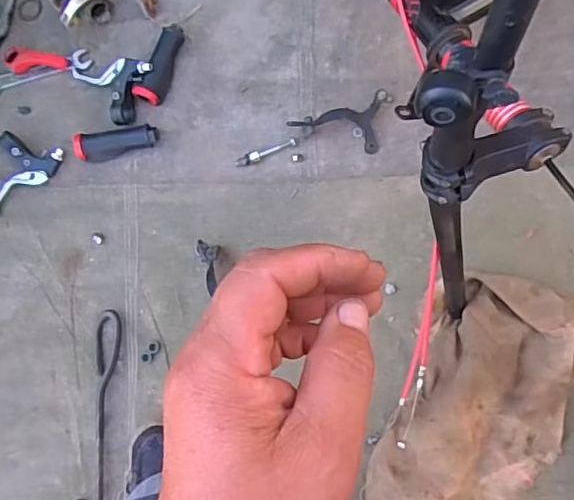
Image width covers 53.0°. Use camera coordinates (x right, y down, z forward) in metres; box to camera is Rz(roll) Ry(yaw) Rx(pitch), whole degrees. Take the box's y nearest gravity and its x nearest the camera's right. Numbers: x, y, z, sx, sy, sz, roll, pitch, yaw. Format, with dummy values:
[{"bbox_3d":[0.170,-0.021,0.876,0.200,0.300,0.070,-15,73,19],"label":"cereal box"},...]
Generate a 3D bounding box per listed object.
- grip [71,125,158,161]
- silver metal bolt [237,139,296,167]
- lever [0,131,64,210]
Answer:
[{"bbox_3d":[-0.217,-0.138,0.738,0.102,0.033,0.034,-13,84,5],"label":"grip"},{"bbox_3d":[-0.026,-0.122,0.725,0.079,0.009,0.013,-19,83,4],"label":"silver metal bolt"},{"bbox_3d":[-0.345,-0.093,0.740,0.077,0.032,0.102,17,87,7],"label":"lever"}]

